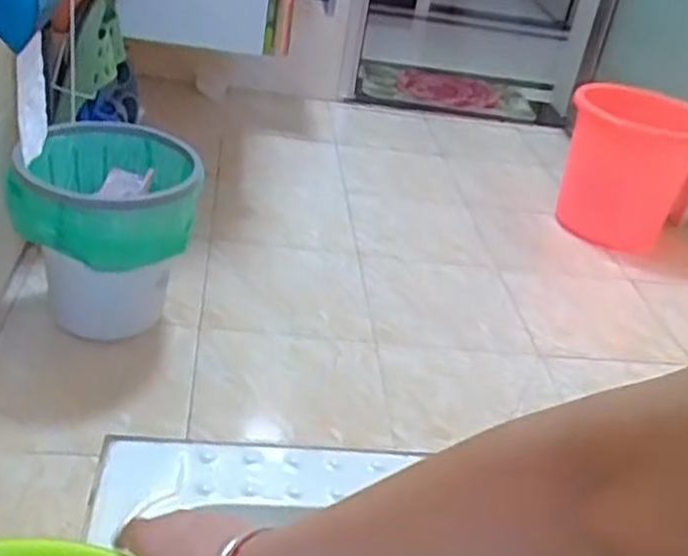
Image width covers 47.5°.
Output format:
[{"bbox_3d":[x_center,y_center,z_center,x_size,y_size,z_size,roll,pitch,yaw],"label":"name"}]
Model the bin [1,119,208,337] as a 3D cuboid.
[{"bbox_3d":[-0.340,-0.046,1.152,0.234,0.294,0.223,1,31,-11],"label":"bin"}]

